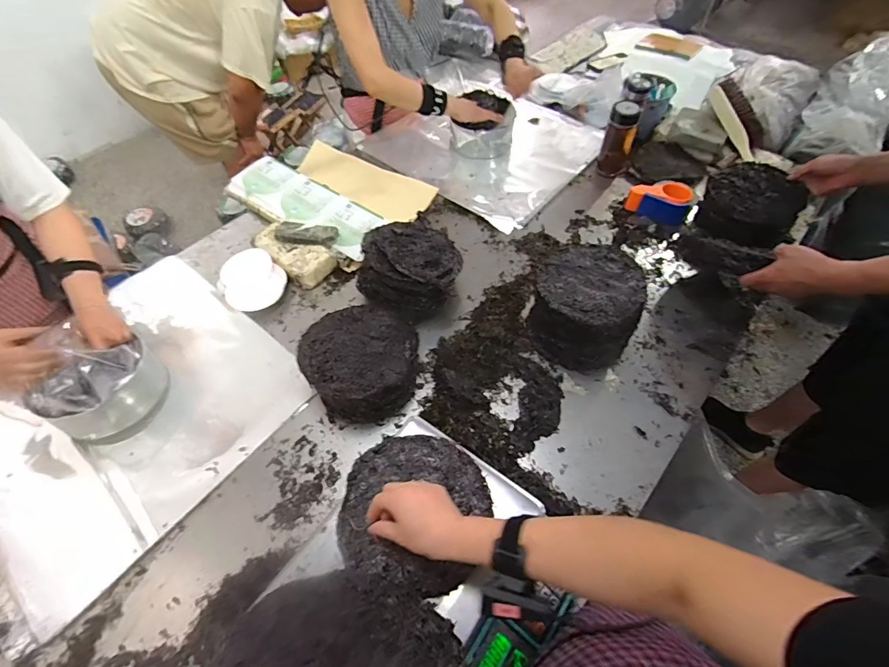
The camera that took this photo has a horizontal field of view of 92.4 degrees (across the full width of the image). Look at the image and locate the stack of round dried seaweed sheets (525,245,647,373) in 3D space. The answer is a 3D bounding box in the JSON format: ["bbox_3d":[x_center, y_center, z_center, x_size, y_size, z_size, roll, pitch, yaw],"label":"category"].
[{"bbox_3d":[0.289,-0.055,0.878,0.207,0.149,0.211,27,60,20],"label":"stack of round dried seaweed sheets"}]

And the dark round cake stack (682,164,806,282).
[{"bbox_3d":[0.760,-0.315,1.063,0.167,0.116,0.215,-37,61,-21],"label":"dark round cake stack"}]

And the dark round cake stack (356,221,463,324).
[{"bbox_3d":[-0.077,-0.141,0.952,0.219,0.151,0.193,10,56,9],"label":"dark round cake stack"}]

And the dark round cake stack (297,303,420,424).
[{"bbox_3d":[-0.162,0.047,0.842,0.212,0.094,0.219,-1,55,2],"label":"dark round cake stack"}]

